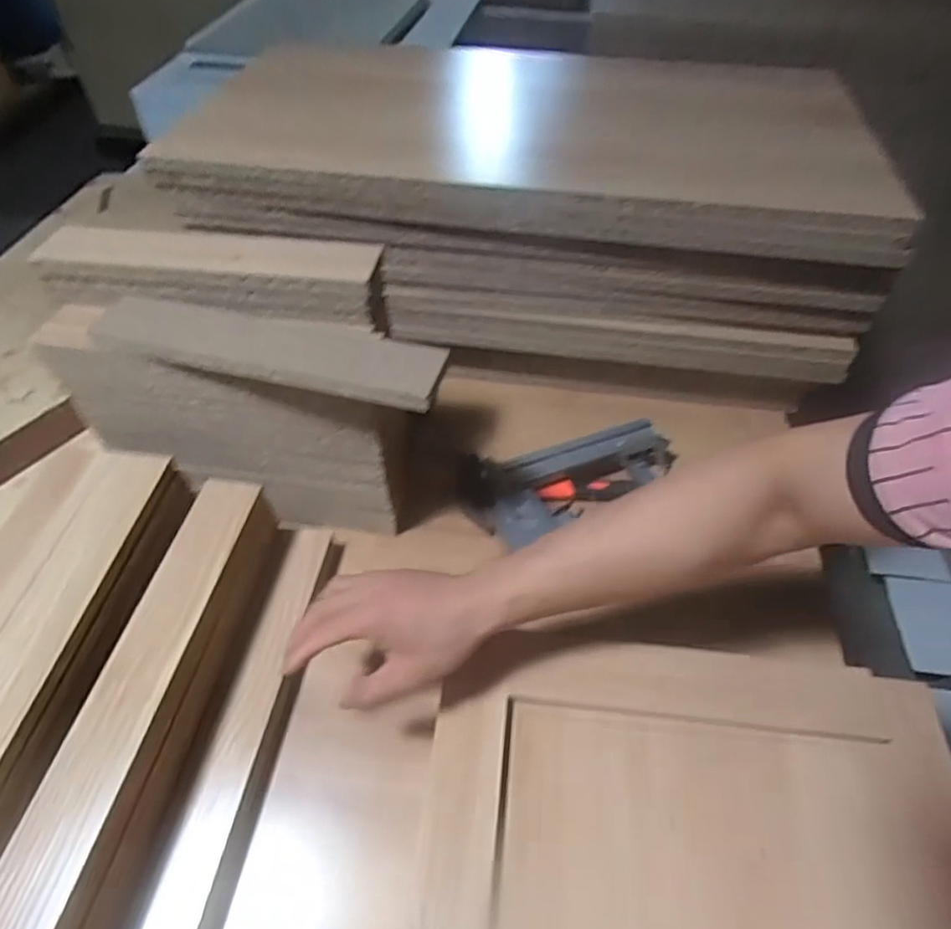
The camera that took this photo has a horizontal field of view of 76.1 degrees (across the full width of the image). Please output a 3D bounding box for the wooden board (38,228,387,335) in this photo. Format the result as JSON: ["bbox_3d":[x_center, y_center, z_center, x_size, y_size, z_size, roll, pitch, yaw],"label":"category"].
[{"bbox_3d":[-0.227,-0.164,0.527,0.297,0.048,0.064,7,51,5],"label":"wooden board"}]

